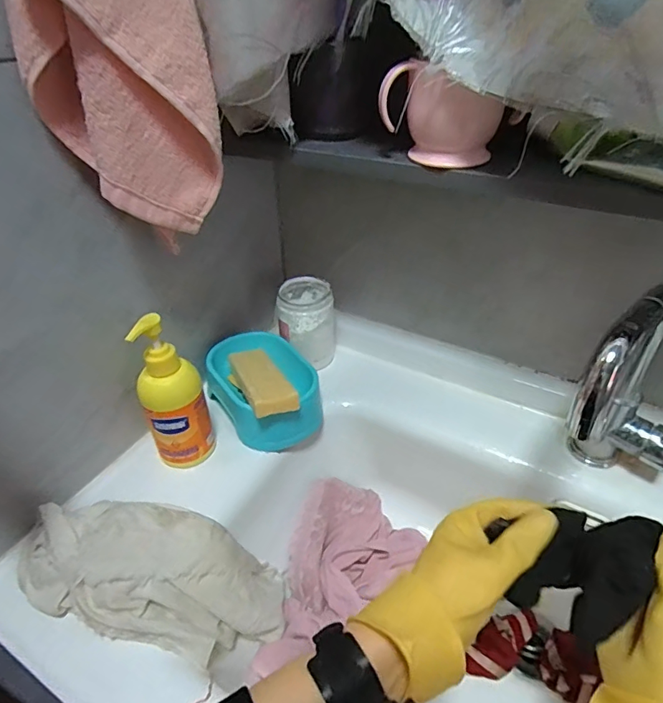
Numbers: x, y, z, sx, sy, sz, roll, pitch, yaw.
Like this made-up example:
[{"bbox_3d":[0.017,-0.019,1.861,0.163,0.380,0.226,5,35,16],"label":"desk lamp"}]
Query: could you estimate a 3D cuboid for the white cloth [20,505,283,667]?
[{"bbox_3d":[-0.147,0.205,0.424,0.245,0.072,0.120,23,36,-15],"label":"white cloth"}]

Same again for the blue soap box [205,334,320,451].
[{"bbox_3d":[-0.083,0.039,0.560,0.111,0.079,0.158,-25,43,-26],"label":"blue soap box"}]

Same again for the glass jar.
[{"bbox_3d":[-0.036,-0.039,0.625,0.080,0.094,0.076,-1,38,1],"label":"glass jar"}]

